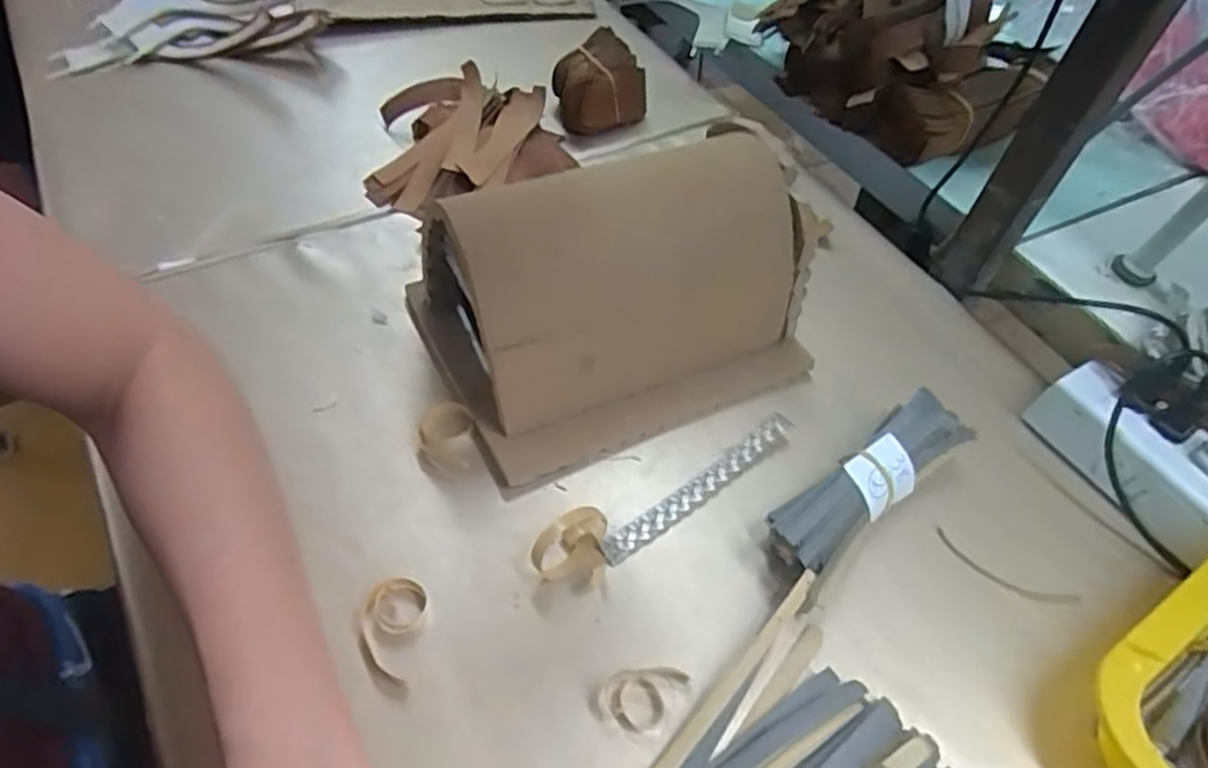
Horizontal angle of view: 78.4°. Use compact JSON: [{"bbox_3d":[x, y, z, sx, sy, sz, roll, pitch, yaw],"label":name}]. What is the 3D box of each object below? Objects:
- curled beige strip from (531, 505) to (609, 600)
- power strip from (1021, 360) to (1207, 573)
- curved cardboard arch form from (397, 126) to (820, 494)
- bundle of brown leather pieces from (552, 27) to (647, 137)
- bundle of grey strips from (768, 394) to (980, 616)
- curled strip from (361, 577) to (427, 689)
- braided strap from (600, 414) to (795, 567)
[{"bbox_3d":[-0.017,0.080,0.371,0.036,0.022,0.039,4,51,-2],"label":"curled beige strip"},{"bbox_3d":[0.307,0.042,0.427,0.049,0.039,0.115,-24,58,-23],"label":"power strip"},{"bbox_3d":[0.007,-0.059,0.428,0.210,0.112,0.153,-18,56,-19],"label":"curved cardboard arch form"},{"bbox_3d":[-0.005,-0.246,0.611,0.074,0.055,0.060,-23,57,-22],"label":"bundle of brown leather pieces"},{"bbox_3d":[0.140,0.056,0.399,0.145,0.038,0.040,-35,62,-28],"label":"bundle of grey strips"},{"bbox_3d":[-0.100,0.114,0.345,0.029,0.009,0.046,8,51,0],"label":"curled strip"},{"bbox_3d":[0.054,0.056,0.403,0.133,0.011,0.017,-30,60,-26],"label":"braided strap"}]

